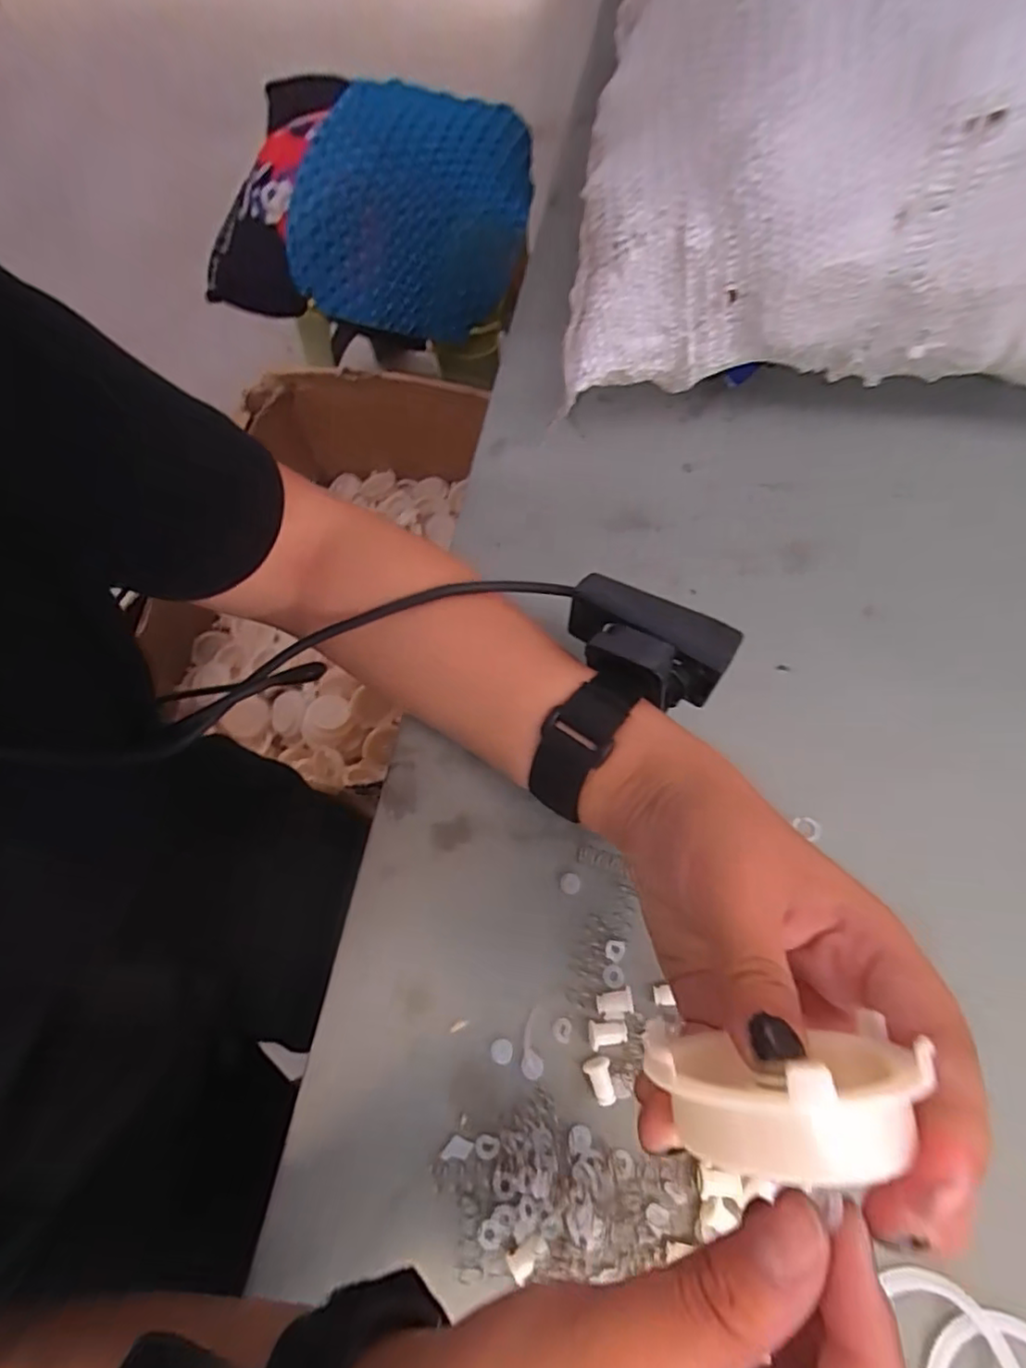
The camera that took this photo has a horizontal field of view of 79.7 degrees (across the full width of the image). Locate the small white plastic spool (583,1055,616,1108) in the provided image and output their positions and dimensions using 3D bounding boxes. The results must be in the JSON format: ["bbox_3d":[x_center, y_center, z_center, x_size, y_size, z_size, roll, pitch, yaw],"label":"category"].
[{"bbox_3d":[0.037,0.167,0.258,0.011,0.007,0.019,-21,71,-6],"label":"small white plastic spool"}]

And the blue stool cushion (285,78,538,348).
[{"bbox_3d":[-0.111,-0.631,0.820,0.278,0.143,0.351,18,72,8],"label":"blue stool cushion"}]

